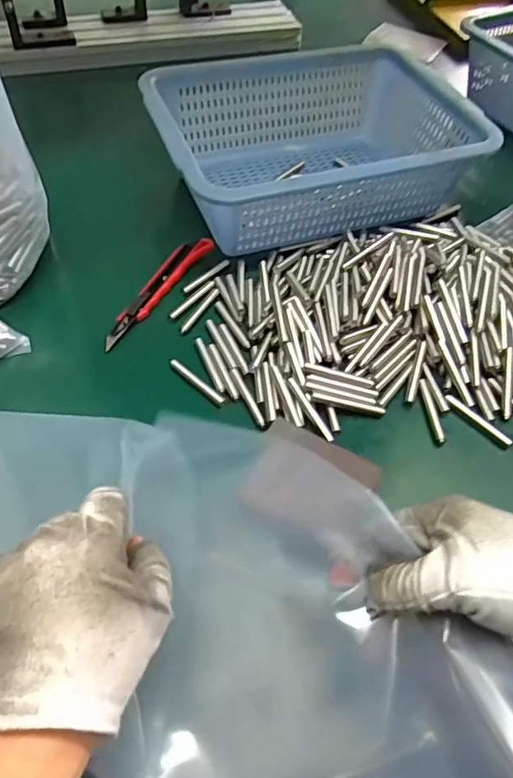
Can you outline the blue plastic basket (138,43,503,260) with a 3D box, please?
[{"bbox_3d":[0.050,-0.255,0.583,0.295,0.087,0.228,-16,55,-14],"label":"blue plastic basket"}]

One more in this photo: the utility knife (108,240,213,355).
[{"bbox_3d":[-0.087,-0.091,0.503,0.022,0.011,0.153,26,56,16],"label":"utility knife"}]

